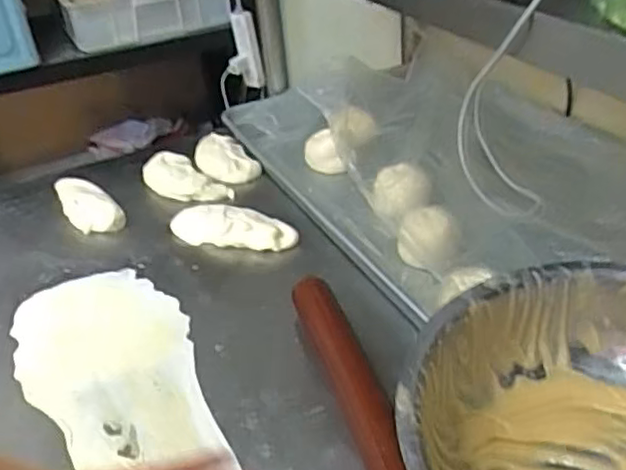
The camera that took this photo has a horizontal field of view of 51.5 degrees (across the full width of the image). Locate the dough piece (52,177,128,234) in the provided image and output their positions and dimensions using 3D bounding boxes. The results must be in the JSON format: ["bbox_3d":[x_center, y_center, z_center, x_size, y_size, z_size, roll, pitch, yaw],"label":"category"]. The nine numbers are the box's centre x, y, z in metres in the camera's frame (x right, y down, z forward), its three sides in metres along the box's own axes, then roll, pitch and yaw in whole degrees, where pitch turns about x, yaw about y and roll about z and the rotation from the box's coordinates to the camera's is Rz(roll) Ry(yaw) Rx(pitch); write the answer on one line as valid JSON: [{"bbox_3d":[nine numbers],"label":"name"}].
[{"bbox_3d":[-0.302,-0.044,0.866,0.060,0.023,0.152,-24,38,-24],"label":"dough piece"}]

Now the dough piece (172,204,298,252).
[{"bbox_3d":[-0.099,-0.011,0.779,0.155,0.026,0.052,13,39,26],"label":"dough piece"}]

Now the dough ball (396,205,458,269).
[{"bbox_3d":[0.125,0.004,0.707,0.063,0.048,0.060,-5,34,3],"label":"dough ball"}]

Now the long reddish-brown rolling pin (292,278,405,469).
[{"bbox_3d":[0.042,0.136,0.541,0.041,0.036,0.340,-14,35,-11],"label":"long reddish-brown rolling pin"}]

